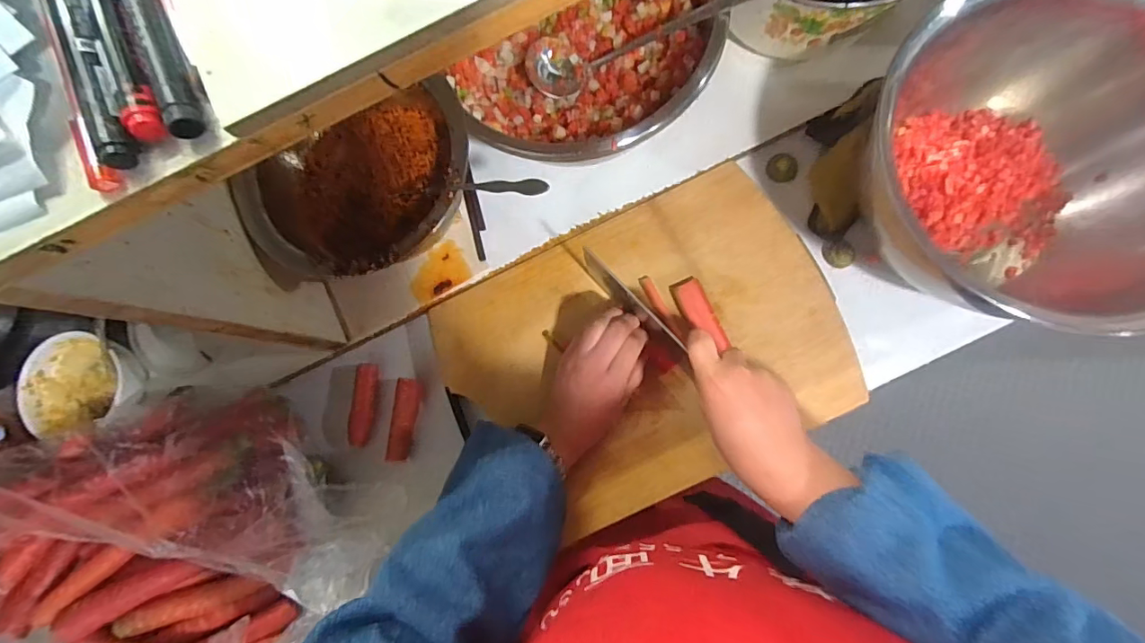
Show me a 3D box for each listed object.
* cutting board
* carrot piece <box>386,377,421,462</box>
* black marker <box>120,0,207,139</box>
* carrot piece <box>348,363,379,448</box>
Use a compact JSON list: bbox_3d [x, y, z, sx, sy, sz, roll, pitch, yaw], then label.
[{"bbox_3d":[0.072,0.029,0.516,0.373,0.014,0.276,-27,81,1],"label":"cutting board"},{"bbox_3d":[-0.176,0.102,0.529,0.026,0.020,0.083,10,83,6],"label":"carrot piece"},{"bbox_3d":[-0.188,-0.140,0.223,0.015,0.010,0.130,-25,81,1],"label":"black marker"},{"bbox_3d":[-0.221,0.088,0.538,0.017,0.019,0.086,5,83,6],"label":"carrot piece"}]

